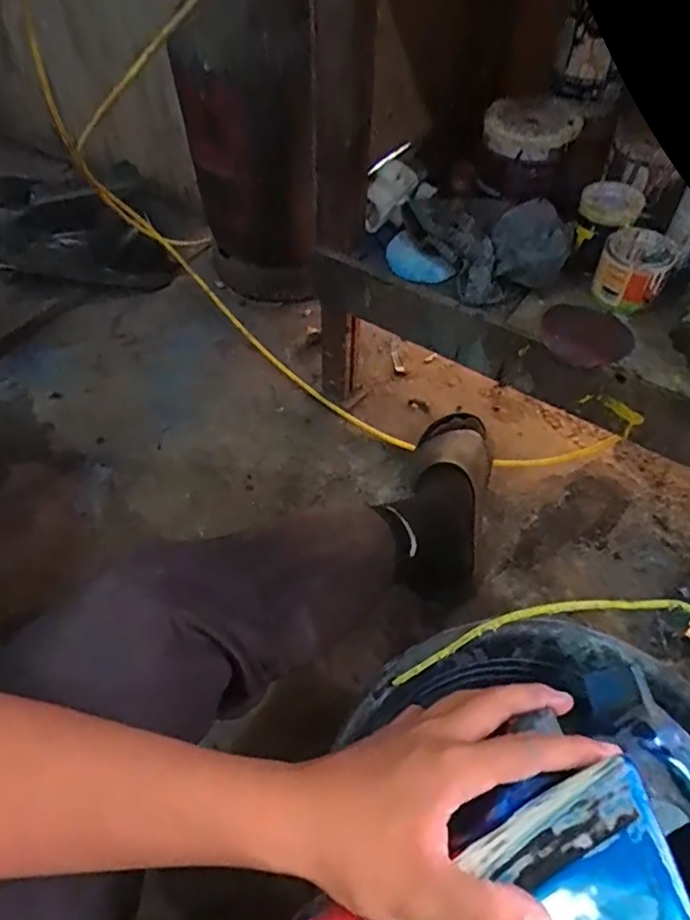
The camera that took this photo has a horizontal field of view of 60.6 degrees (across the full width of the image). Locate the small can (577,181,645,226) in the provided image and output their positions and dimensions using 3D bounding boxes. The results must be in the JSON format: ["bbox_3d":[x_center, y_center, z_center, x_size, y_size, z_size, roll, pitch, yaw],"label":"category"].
[{"bbox_3d":[0.297,-0.281,0.654,0.070,0.021,0.053,-2,68,1],"label":"small can"}]

